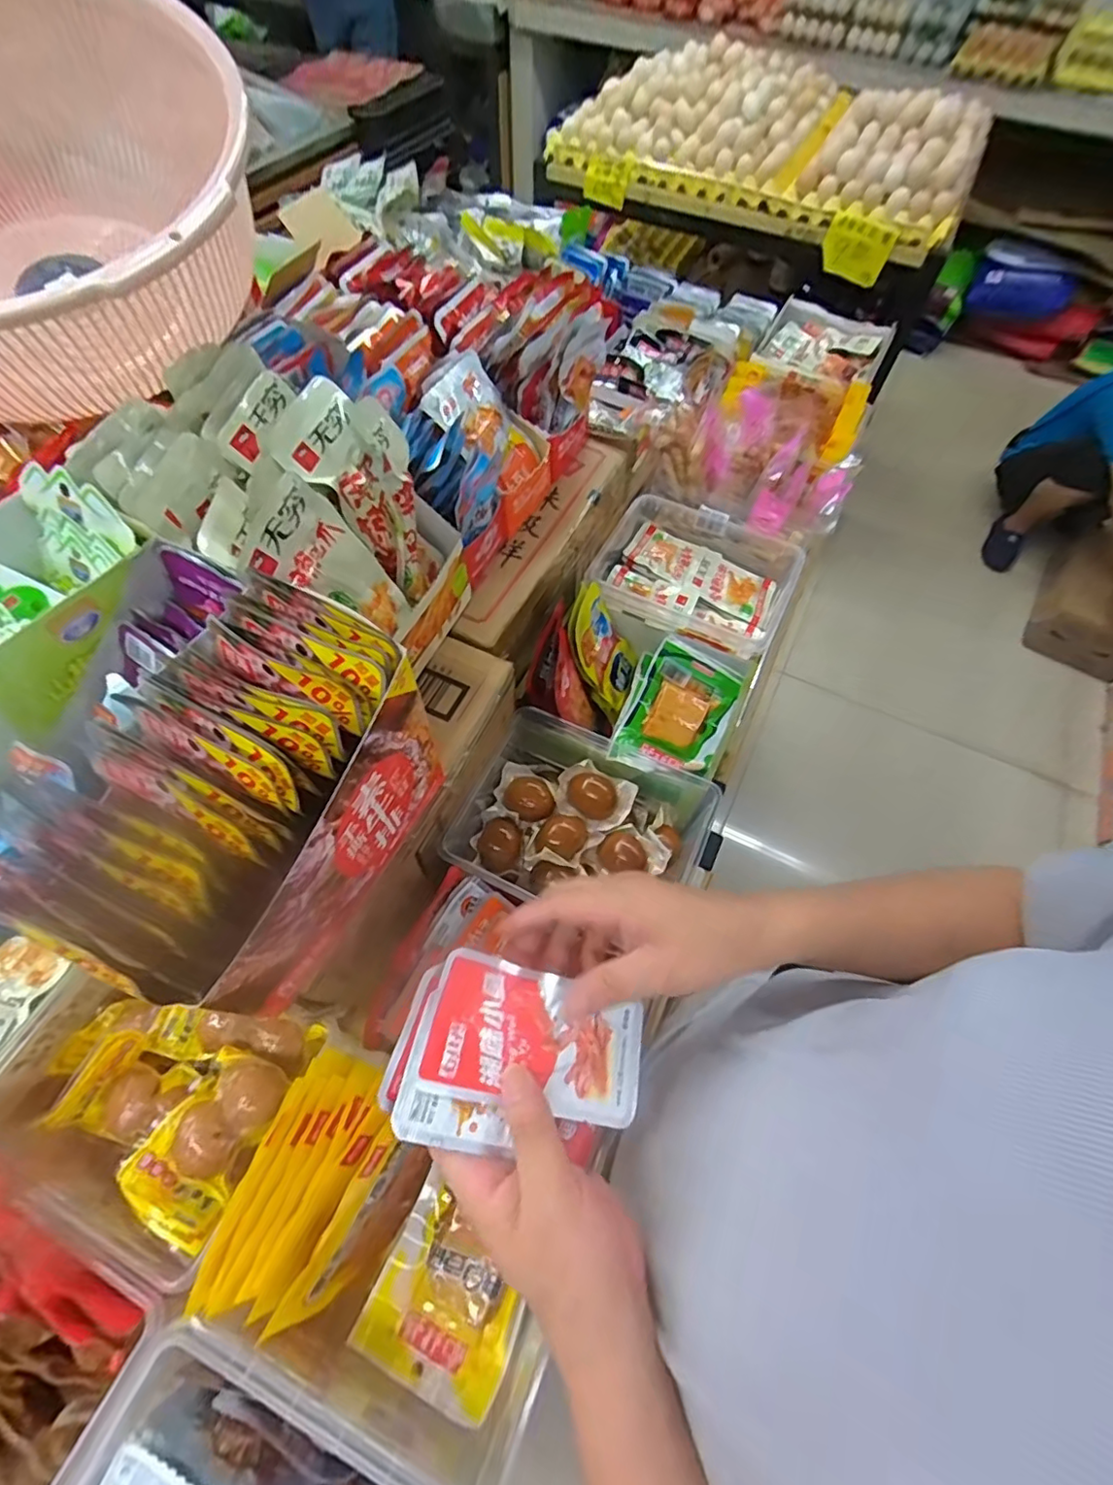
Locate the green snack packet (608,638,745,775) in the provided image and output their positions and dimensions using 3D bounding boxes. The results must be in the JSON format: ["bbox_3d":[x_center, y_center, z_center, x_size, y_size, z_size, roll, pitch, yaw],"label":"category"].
[{"bbox_3d":[0.119,-0.033,0.545,0.088,0.035,0.151,24,63,11],"label":"green snack packet"}]

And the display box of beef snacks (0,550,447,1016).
[{"bbox_3d":[-0.191,0.020,0.319,0.174,0.134,0.184,25,63,12],"label":"display box of beef snacks"}]

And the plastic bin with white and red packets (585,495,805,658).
[{"bbox_3d":[0.146,-0.177,0.630,0.196,0.062,0.155,24,63,11],"label":"plastic bin with white and red packets"}]

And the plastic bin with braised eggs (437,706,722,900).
[{"bbox_3d":[0.024,0.076,0.515,0.210,0.081,0.142,21,63,10],"label":"plastic bin with braised eggs"}]

